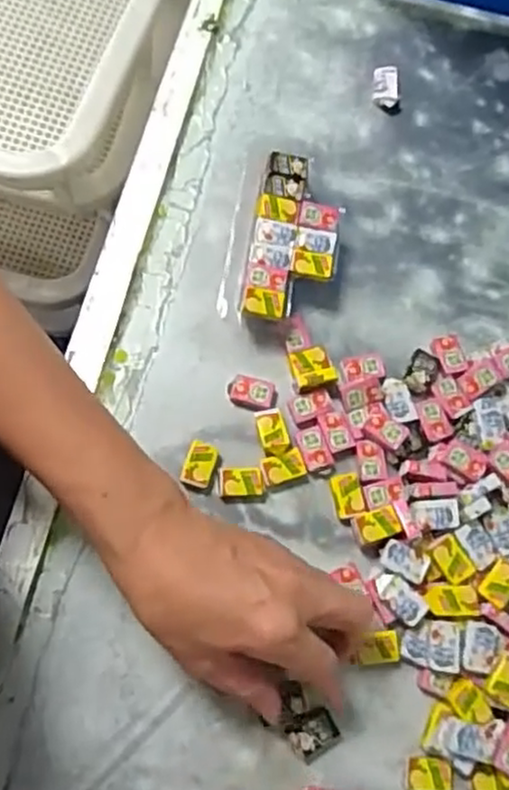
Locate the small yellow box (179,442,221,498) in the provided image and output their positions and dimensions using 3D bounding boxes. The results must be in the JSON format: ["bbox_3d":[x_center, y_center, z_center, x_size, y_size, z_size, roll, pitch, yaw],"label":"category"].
[{"bbox_3d":[-0.032,0.044,0.434,0.021,0.011,0.031,19,72,0],"label":"small yellow box"}]

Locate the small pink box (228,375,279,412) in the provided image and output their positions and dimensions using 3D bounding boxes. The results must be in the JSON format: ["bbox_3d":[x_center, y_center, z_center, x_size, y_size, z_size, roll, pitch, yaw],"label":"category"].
[{"bbox_3d":[-0.001,-0.001,0.450,0.029,0.005,0.020,15,72,-1],"label":"small pink box"}]

